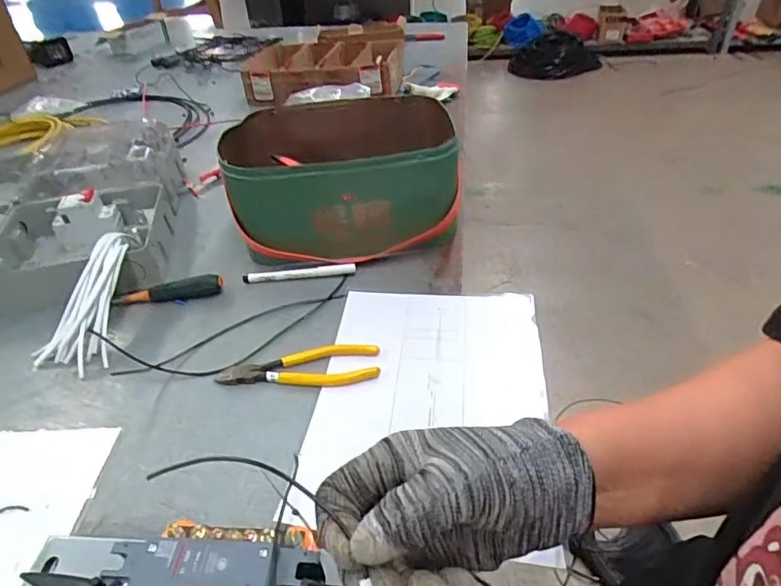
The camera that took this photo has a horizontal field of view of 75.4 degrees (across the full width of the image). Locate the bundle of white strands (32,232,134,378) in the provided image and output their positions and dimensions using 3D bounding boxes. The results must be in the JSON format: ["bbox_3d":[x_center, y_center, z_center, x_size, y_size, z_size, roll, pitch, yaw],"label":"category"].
[{"bbox_3d":[-0.345,0.002,0.586,0.088,0.047,0.194,0,60,3],"label":"bundle of white strands"}]

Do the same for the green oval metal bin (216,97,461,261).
[{"bbox_3d":[-0.057,-0.172,0.715,0.285,0.137,0.254,-3,40,-2],"label":"green oval metal bin"}]

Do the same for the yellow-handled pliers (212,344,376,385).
[{"bbox_3d":[-0.093,0.075,0.519,0.160,0.012,0.048,-1,40,1],"label":"yellow-handled pliers"}]

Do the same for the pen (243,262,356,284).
[{"bbox_3d":[-0.115,-0.025,0.638,0.140,0.012,0.014,-5,40,-4],"label":"pen"}]

